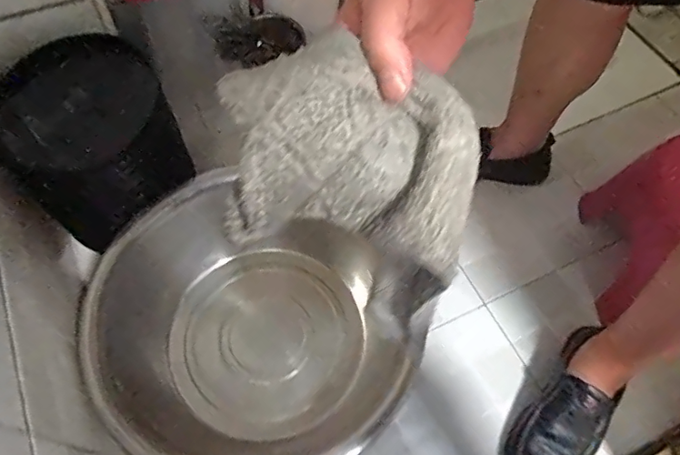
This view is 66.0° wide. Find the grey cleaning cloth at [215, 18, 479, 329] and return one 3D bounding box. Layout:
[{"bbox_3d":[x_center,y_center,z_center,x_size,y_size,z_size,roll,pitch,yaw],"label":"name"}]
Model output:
[{"bbox_3d":[0.009,-0.035,0.293,0.127,0.085,0.128,13,61,7],"label":"grey cleaning cloth"}]

